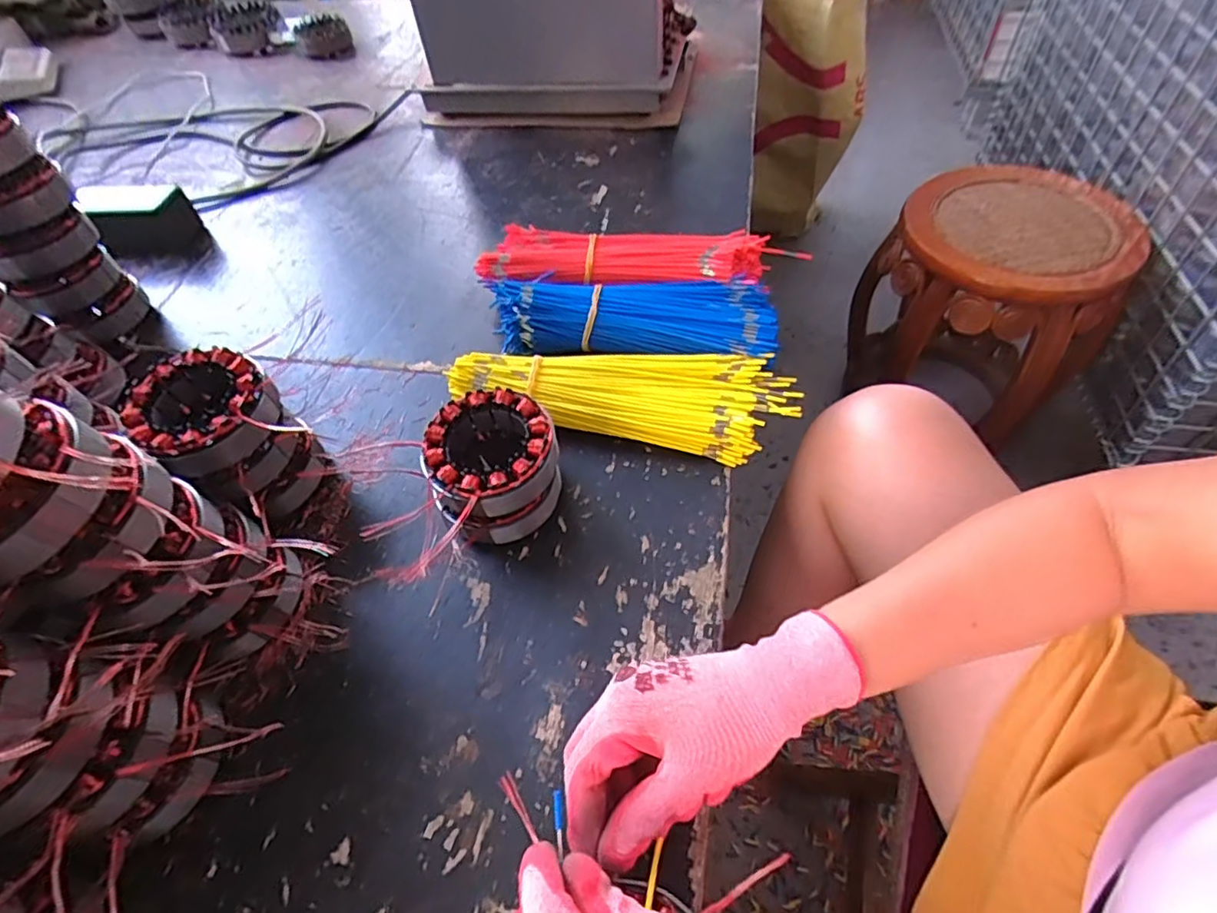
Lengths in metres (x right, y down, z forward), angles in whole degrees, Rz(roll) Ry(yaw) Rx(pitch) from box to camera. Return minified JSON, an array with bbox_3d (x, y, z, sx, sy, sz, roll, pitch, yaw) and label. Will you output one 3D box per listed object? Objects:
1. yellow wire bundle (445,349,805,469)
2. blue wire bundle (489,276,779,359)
[{"bbox_3d":[0.011,-0.052,0.488,0.263,0.041,0.082,10,55,11],"label":"yellow wire bundle"},{"bbox_3d":[0.019,-0.120,0.532,0.248,0.048,0.084,7,54,9],"label":"blue wire bundle"}]

